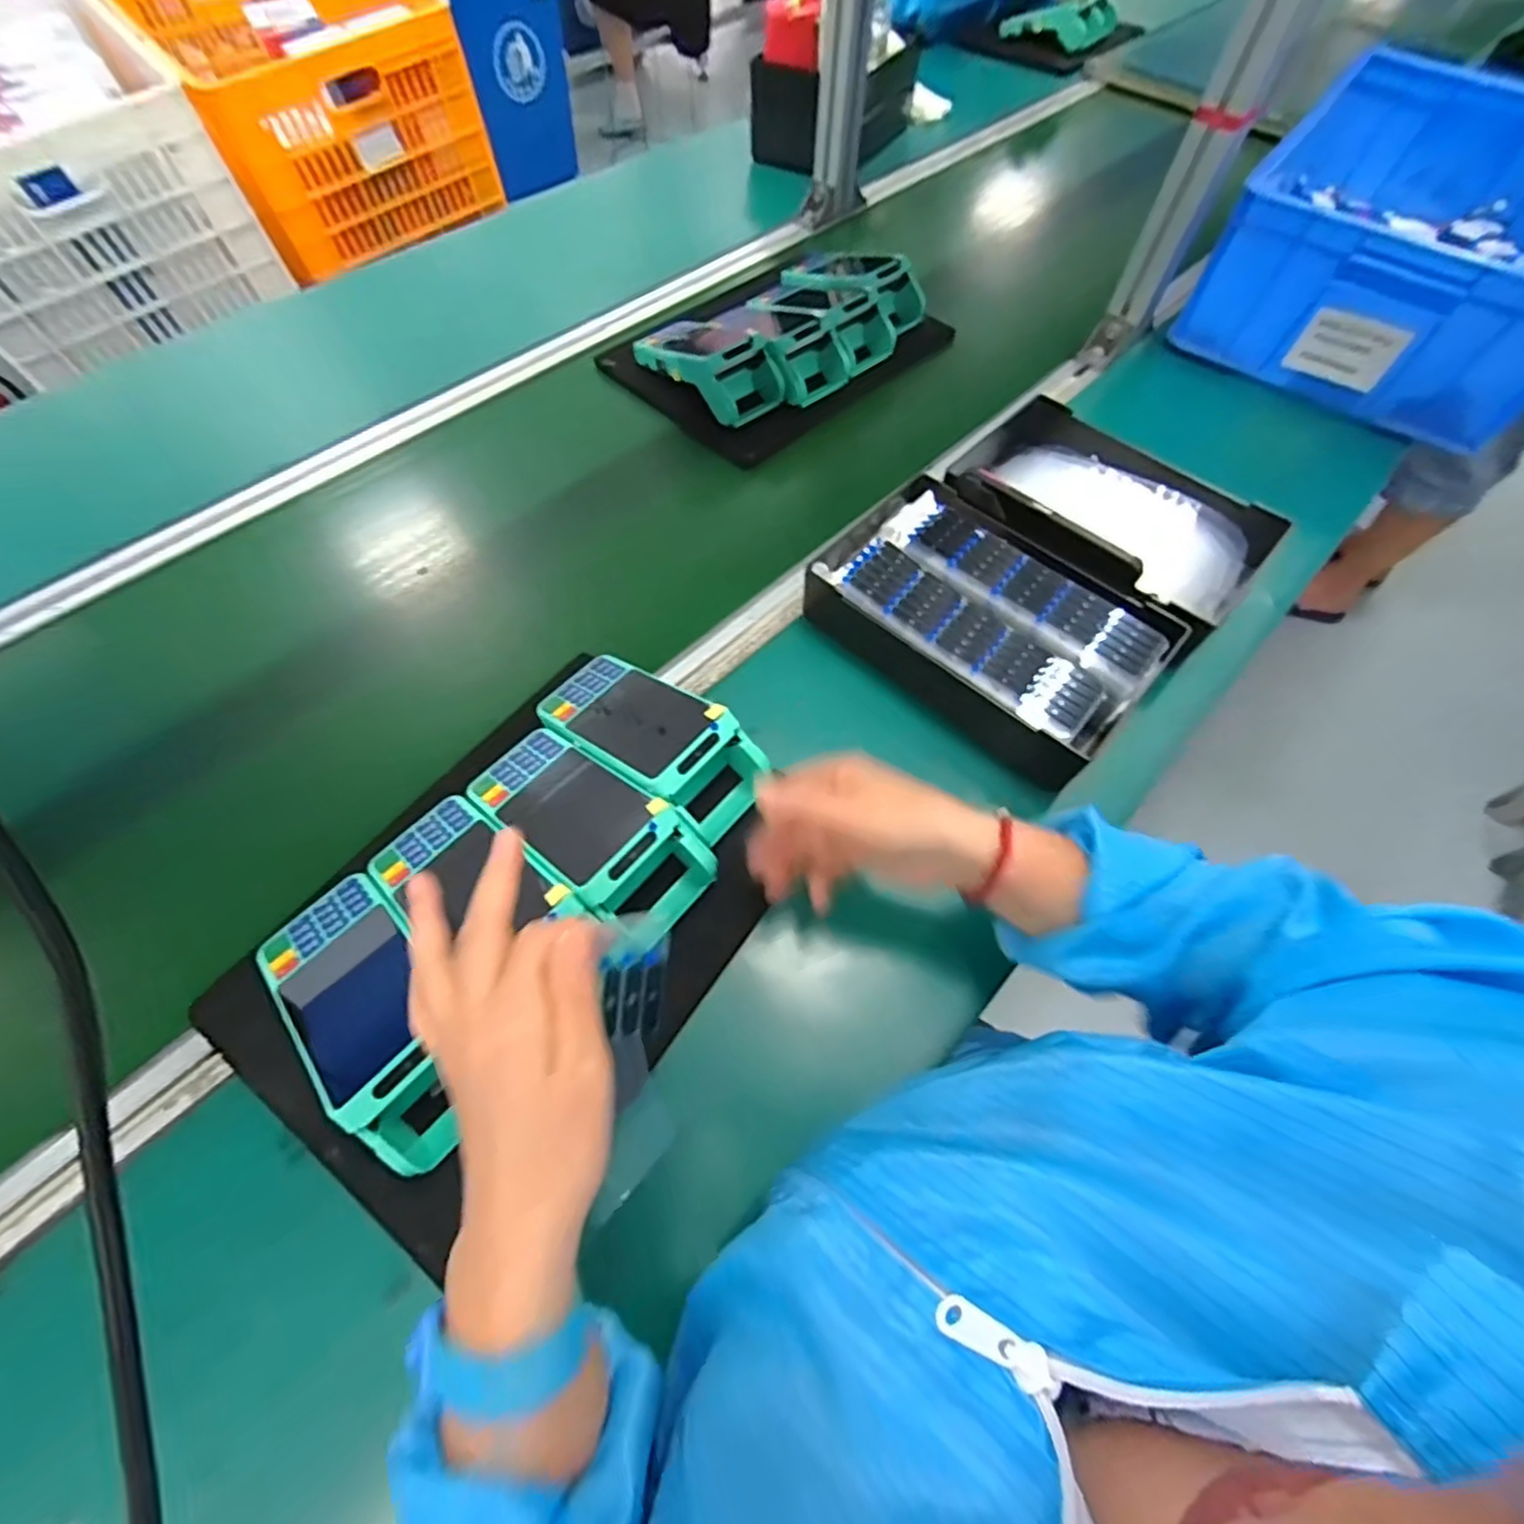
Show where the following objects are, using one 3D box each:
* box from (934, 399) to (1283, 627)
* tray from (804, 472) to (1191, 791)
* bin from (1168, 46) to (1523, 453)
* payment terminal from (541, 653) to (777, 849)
[{"bbox_3d":[0.298,-0.224,0.574,0.262,0.077,0.168,41,68,18],"label":"box"},{"bbox_3d":[0.175,-0.120,0.520,0.259,0.059,0.164,41,68,18],"label":"tray"},{"bbox_3d":[0.744,-0.604,0.746,0.333,0.147,0.552,34,66,15],"label":"bin"},{"bbox_3d":[-0.080,-0.022,0.456,0.175,0.052,0.076,37,67,16],"label":"payment terminal"}]

